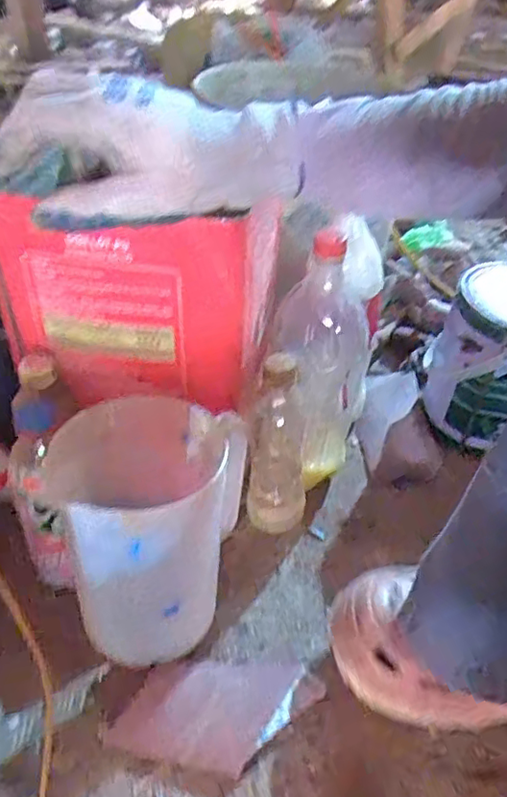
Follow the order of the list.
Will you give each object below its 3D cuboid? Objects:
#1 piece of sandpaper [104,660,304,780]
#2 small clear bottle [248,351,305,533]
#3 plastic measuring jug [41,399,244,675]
[{"bbox_3d":[-0.036,0.251,0.498,0.133,0.017,0.094,8,39,7],"label":"piece of sandpaper"},{"bbox_3d":[0.026,0.051,0.627,0.064,0.203,0.054,4,39,2],"label":"small clear bottle"},{"bbox_3d":[-0.087,0.108,0.513,0.162,0.168,0.139,-1,40,-6],"label":"plastic measuring jug"}]

